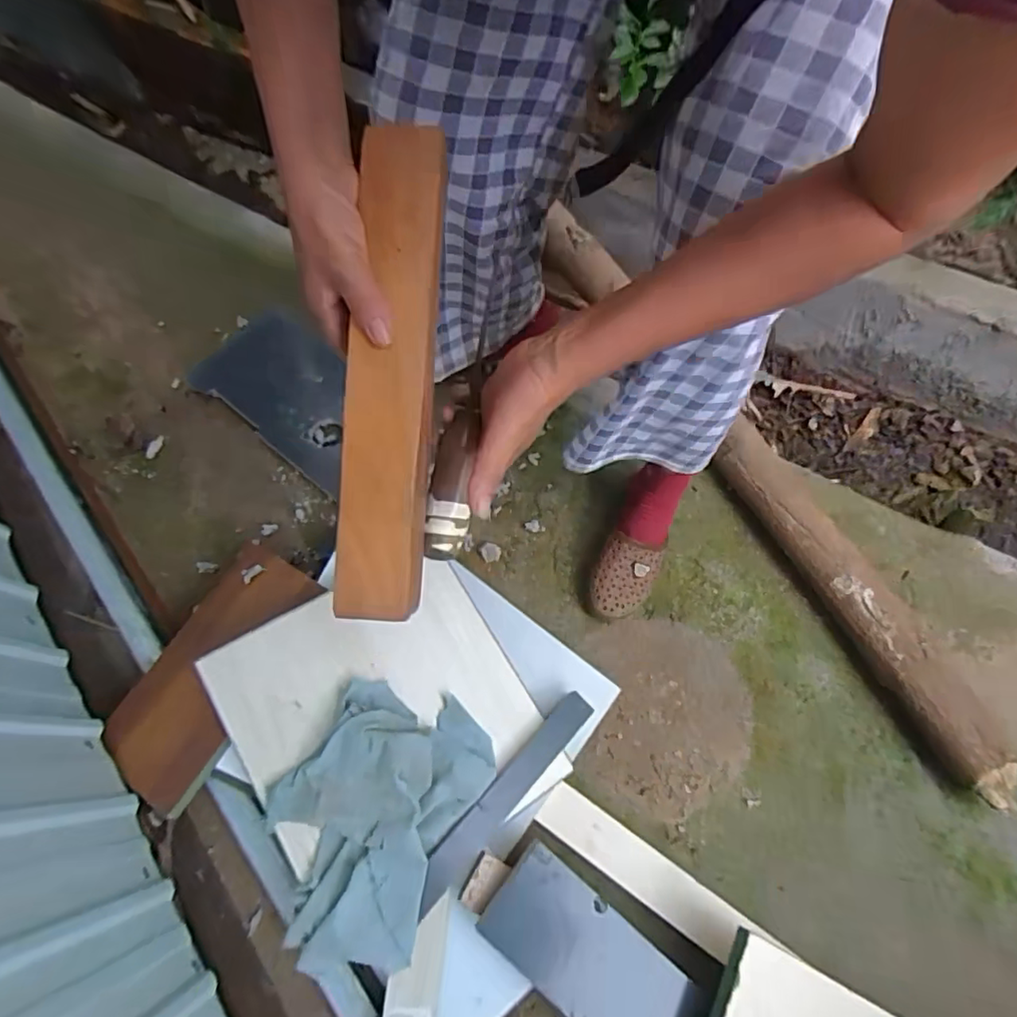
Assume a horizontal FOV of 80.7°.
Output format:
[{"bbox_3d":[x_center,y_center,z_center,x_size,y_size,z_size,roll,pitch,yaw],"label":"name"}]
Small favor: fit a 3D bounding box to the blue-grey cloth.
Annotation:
[{"bbox_3d":[-0.136,0.299,0.577,0.181,0.059,0.265,24,72,9],"label":"blue-grey cloth"}]

